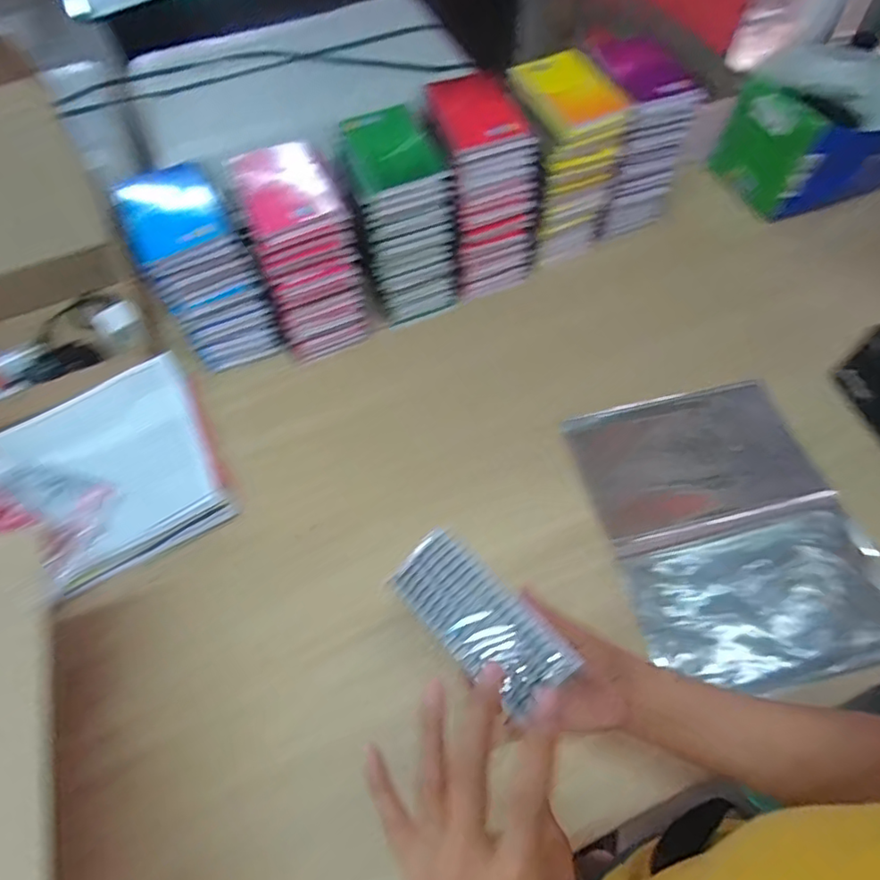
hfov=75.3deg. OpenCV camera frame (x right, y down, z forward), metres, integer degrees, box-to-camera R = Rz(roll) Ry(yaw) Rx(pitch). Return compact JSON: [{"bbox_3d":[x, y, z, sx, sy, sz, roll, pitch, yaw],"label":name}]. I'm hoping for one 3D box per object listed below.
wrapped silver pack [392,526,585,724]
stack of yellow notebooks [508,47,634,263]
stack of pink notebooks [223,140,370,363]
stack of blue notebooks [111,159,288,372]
[{"bbox_3d":[0.025,0.119,0.383,0.055,0.012,0.126,-41,65,-19],"label":"wrapped silver pack"},{"bbox_3d":[0.148,-0.350,0.729,0.104,0.206,0.129,-21,61,-10],"label":"stack of yellow notebooks"},{"bbox_3d":[-0.161,-0.231,0.687,0.104,0.194,0.171,-17,61,-7],"label":"stack of pink notebooks"},{"bbox_3d":[-0.268,-0.189,0.656,0.101,0.185,0.128,-26,62,-12],"label":"stack of blue notebooks"}]

